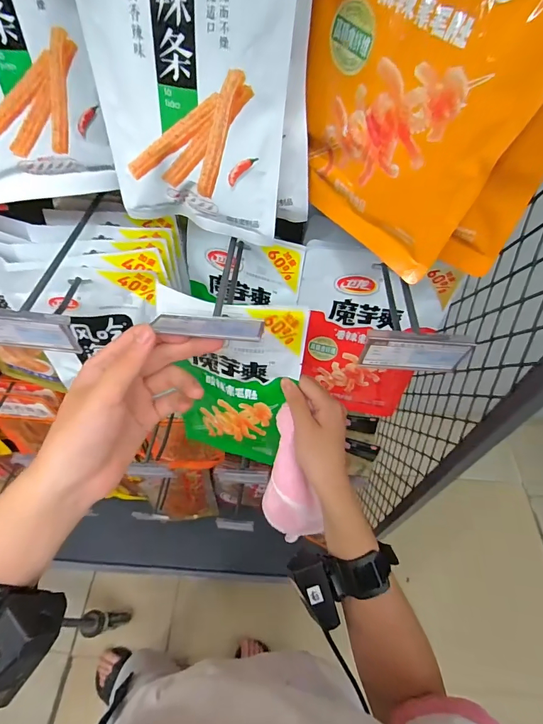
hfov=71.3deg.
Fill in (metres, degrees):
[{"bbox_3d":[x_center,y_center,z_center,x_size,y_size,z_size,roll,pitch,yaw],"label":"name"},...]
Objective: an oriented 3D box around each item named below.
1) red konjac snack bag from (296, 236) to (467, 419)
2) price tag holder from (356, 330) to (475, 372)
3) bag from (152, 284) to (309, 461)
[{"bbox_3d":[0.114,-0.027,0.478,0.164,0.238,0.051,9,54,5],"label":"red konjac snack bag"},{"bbox_3d":[0.113,-0.006,0.305,0.080,0.053,0.009,2,59,3],"label":"price tag holder"},{"bbox_3d":[-0.043,0.034,0.423,0.140,0.246,0.020,12,45,8],"label":"bag"}]

